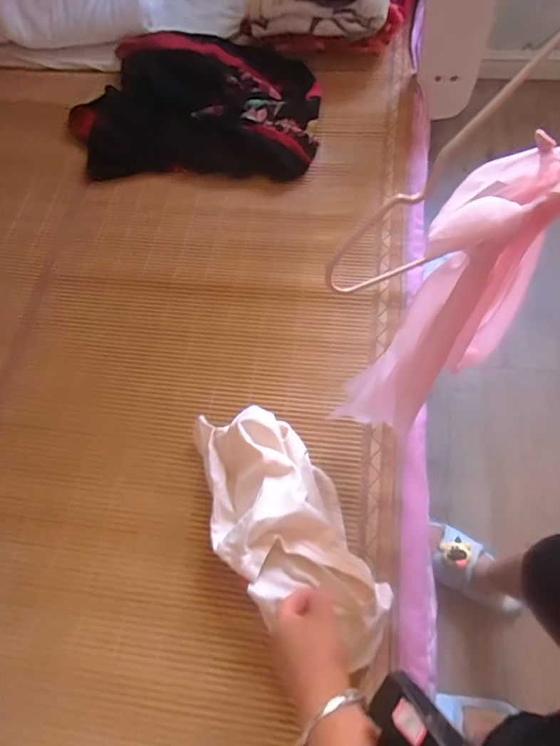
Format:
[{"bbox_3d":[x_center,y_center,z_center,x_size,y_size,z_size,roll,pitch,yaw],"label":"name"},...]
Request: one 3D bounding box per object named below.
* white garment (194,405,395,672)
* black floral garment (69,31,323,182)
[{"bbox_3d":[0.006,0.198,0.598,0.166,0.079,0.358,-32,66,-12],"label":"white garment"},{"bbox_3d":[-0.184,-0.590,0.985,0.542,0.107,0.343,6,65,6],"label":"black floral garment"}]

